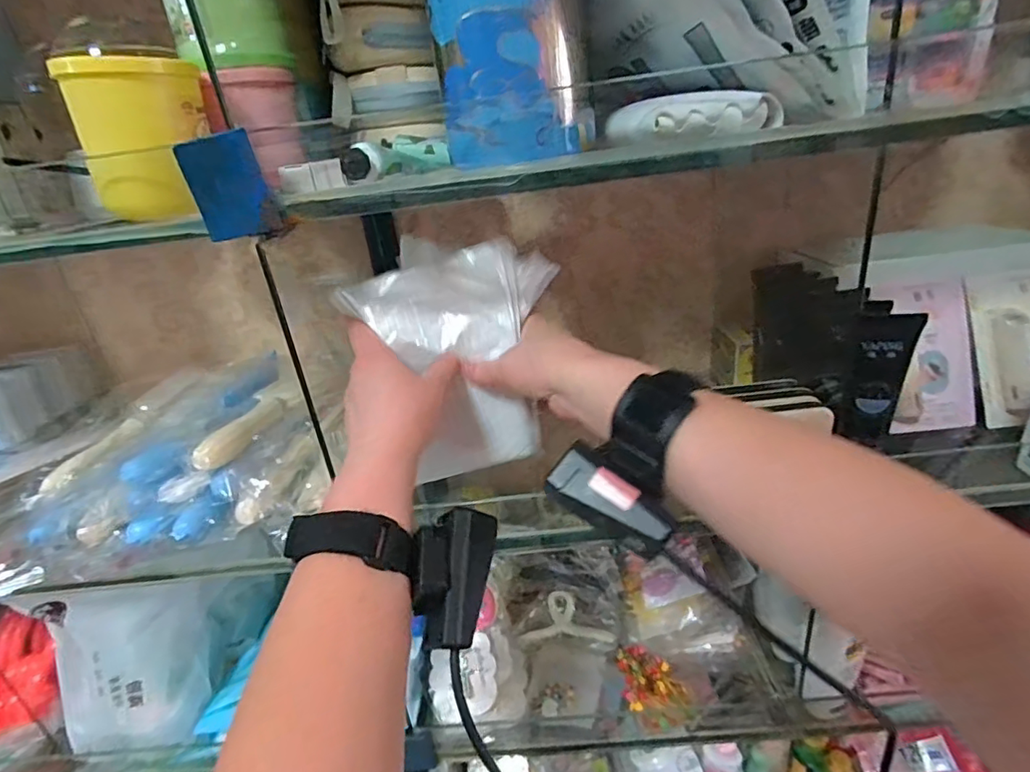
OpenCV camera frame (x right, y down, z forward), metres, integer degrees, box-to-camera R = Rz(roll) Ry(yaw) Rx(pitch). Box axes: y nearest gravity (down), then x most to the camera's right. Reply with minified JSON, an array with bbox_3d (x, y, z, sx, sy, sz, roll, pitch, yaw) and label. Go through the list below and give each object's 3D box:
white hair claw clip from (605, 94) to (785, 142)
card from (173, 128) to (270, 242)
[{"bbox_3d":[0.104,-0.161,0.319,0.080,0.022,0.060,-13,25,-12],"label":"white hair claw clip"},{"bbox_3d":[-0.158,-0.109,0.294,0.039,0.051,0.004,-8,24,-1],"label":"card"}]

